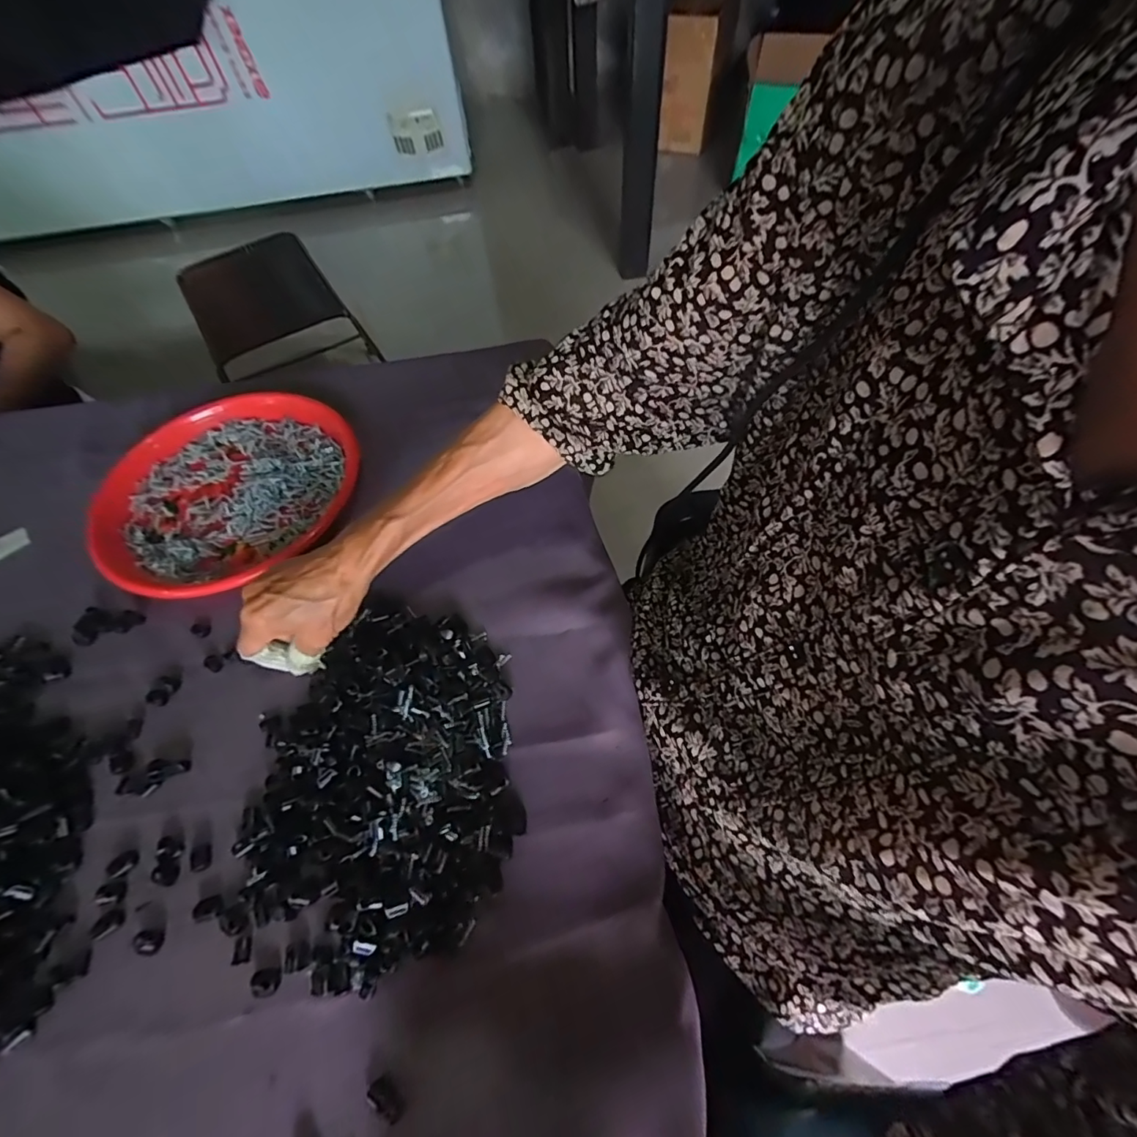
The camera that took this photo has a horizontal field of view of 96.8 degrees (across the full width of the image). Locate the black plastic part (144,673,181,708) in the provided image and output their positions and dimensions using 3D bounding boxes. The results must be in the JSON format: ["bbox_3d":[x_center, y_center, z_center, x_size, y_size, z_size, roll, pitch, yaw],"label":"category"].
[{"bbox_3d":[-0.324,0.097,0.404,0.018,0.007,0.026,24,63,16],"label":"black plastic part"}]

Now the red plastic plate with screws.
[{"bbox_3d":[-0.323,-0.077,0.490,0.219,0.036,0.236,-1,59,2],"label":"red plastic plate with screws"}]

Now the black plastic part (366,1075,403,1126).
[{"bbox_3d":[-0.100,0.289,0.274,0.022,0.008,0.011,27,64,17],"label":"black plastic part"}]

